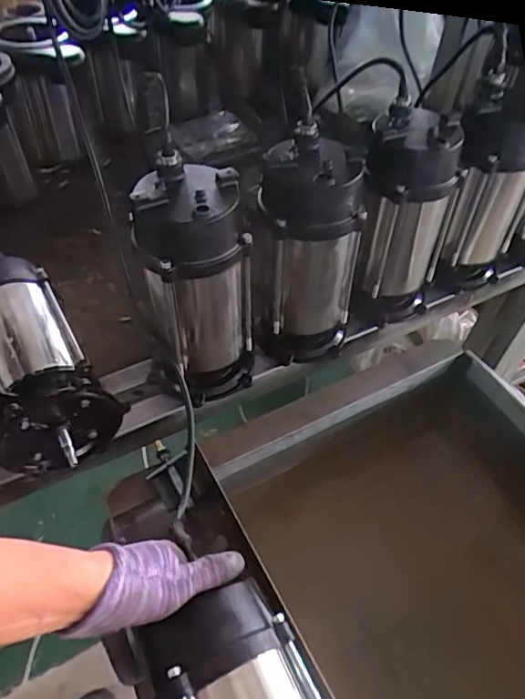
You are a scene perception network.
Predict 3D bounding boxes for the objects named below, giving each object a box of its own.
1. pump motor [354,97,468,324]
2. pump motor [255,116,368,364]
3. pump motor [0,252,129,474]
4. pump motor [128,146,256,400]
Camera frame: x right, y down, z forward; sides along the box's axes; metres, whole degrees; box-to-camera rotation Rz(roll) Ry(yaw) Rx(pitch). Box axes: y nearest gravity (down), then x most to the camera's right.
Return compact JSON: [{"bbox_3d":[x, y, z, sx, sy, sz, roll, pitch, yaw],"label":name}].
[{"bbox_3d":[0.193,-0.175,0.747,0.124,0.272,0.112,10,50,6],"label":"pump motor"},{"bbox_3d":[0.059,-0.116,0.697,0.130,0.281,0.114,7,50,3],"label":"pump motor"},{"bbox_3d":[-0.306,0.010,0.682,0.138,0.136,0.308,-28,57,-24],"label":"pump motor"},{"bbox_3d":[-0.078,-0.071,0.644,0.112,0.279,0.121,-18,53,-17],"label":"pump motor"}]

